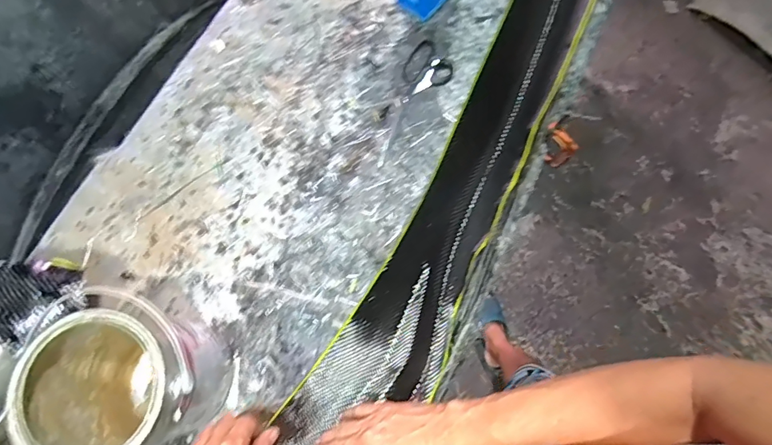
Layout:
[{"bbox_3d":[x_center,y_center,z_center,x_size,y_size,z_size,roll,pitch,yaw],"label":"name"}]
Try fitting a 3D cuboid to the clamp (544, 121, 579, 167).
[{"bbox_3d":[0.284,-0.128,0.743,0.016,0.087,0.058,-39,77,-11],"label":"clamp"}]

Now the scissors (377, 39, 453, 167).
[{"bbox_3d":[0.036,-0.209,0.764,0.079,0.018,0.238,30,75,8],"label":"scissors"}]

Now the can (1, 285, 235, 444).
[{"bbox_3d":[-0.309,0.181,0.563,0.169,0.208,0.192,-9,74,-3],"label":"can"}]

